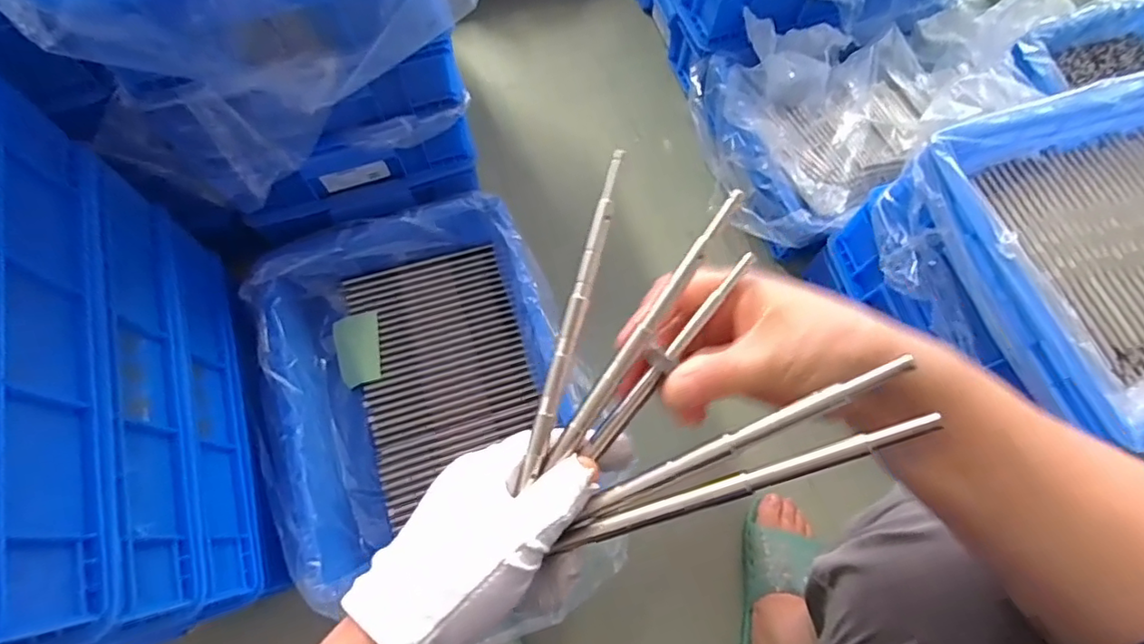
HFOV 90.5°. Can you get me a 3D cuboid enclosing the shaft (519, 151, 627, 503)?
[{"bbox_3d":[0.001,-0.002,0.255,0.008,0.004,0.152,16,89,4],"label":"shaft"}]

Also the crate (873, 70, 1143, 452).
[{"bbox_3d":[0.562,-0.072,0.532,0.428,0.113,0.319,-16,72,-7],"label":"crate"}]

